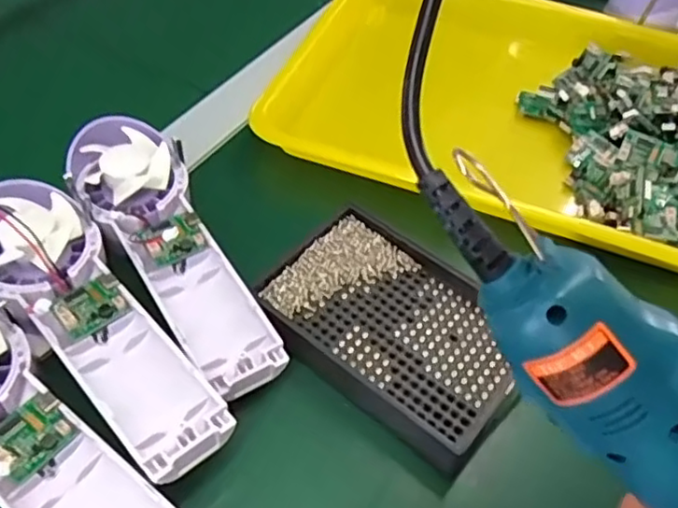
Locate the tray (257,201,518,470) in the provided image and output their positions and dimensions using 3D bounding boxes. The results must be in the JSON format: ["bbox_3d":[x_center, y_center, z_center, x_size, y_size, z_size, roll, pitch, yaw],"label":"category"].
[{"bbox_3d":[0.029,0.038,0.339,0.136,0.020,0.100,33,55,21],"label":"tray"}]

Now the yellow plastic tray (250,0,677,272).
[{"bbox_3d":[0.137,-0.109,0.468,0.345,0.042,0.251,19,52,11],"label":"yellow plastic tray"}]

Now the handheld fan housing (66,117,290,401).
[{"bbox_3d":[-0.086,-0.004,0.332,0.056,0.034,0.168,-24,56,-22],"label":"handheld fan housing"}]

